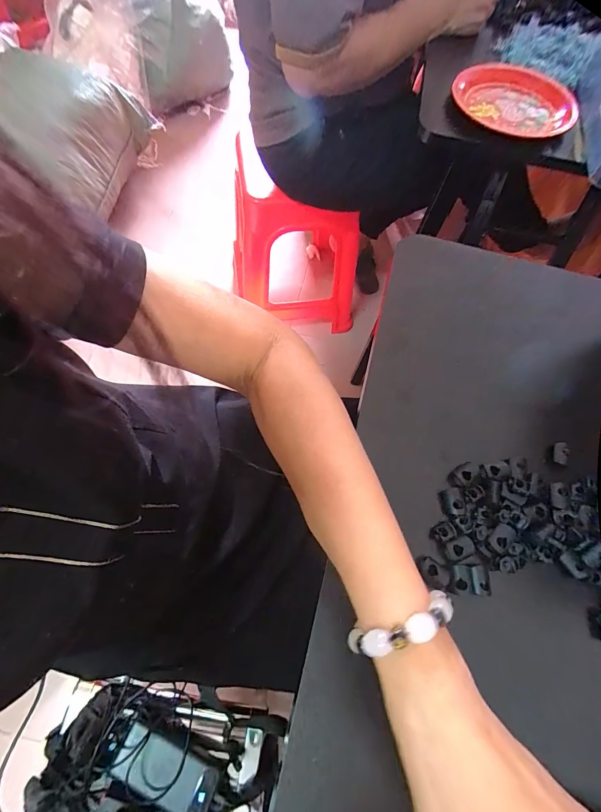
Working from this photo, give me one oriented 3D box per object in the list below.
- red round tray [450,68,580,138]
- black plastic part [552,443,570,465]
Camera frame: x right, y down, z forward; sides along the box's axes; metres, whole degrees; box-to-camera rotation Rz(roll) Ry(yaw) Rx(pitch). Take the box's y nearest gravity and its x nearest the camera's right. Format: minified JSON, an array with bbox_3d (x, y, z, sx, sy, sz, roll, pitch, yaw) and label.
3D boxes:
[{"bbox_3d":[0.301,-0.444,0.481,0.160,0.029,0.160,1,67,-3],"label":"red round tray"},{"bbox_3d":[0.215,0.039,0.278,0.010,0.005,0.017,17,67,4],"label":"black plastic part"}]

